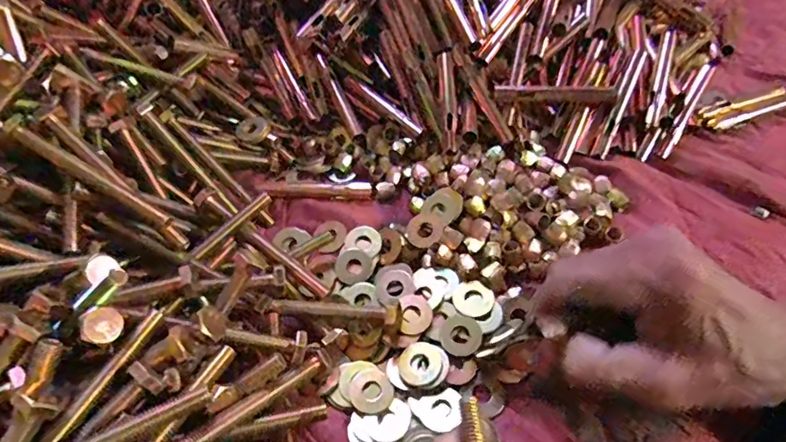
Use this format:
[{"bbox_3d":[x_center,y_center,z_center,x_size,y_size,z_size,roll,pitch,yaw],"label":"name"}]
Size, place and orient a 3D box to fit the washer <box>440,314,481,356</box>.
[{"bbox_3d":[0.039,0.066,0.292,0.023,0.004,0.025,-1,53,2],"label":"washer"}]

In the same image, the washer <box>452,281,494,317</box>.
[{"bbox_3d":[0.048,0.047,0.303,0.024,0.004,0.021,19,57,16],"label":"washer"}]

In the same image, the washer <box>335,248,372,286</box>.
[{"bbox_3d":[-0.025,0.029,0.325,0.023,0.004,0.023,0,73,-2],"label":"washer"}]

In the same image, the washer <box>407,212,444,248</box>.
[{"bbox_3d":[0.021,0.006,0.331,0.023,0.004,0.025,-8,66,18],"label":"washer"}]

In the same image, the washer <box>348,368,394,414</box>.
[{"bbox_3d":[-0.012,0.094,0.278,0.025,0.004,0.023,-1,53,2],"label":"washer"}]

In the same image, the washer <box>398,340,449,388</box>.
[{"bbox_3d":[0.017,0.080,0.281,0.026,0.004,0.025,-3,58,5],"label":"washer"}]

